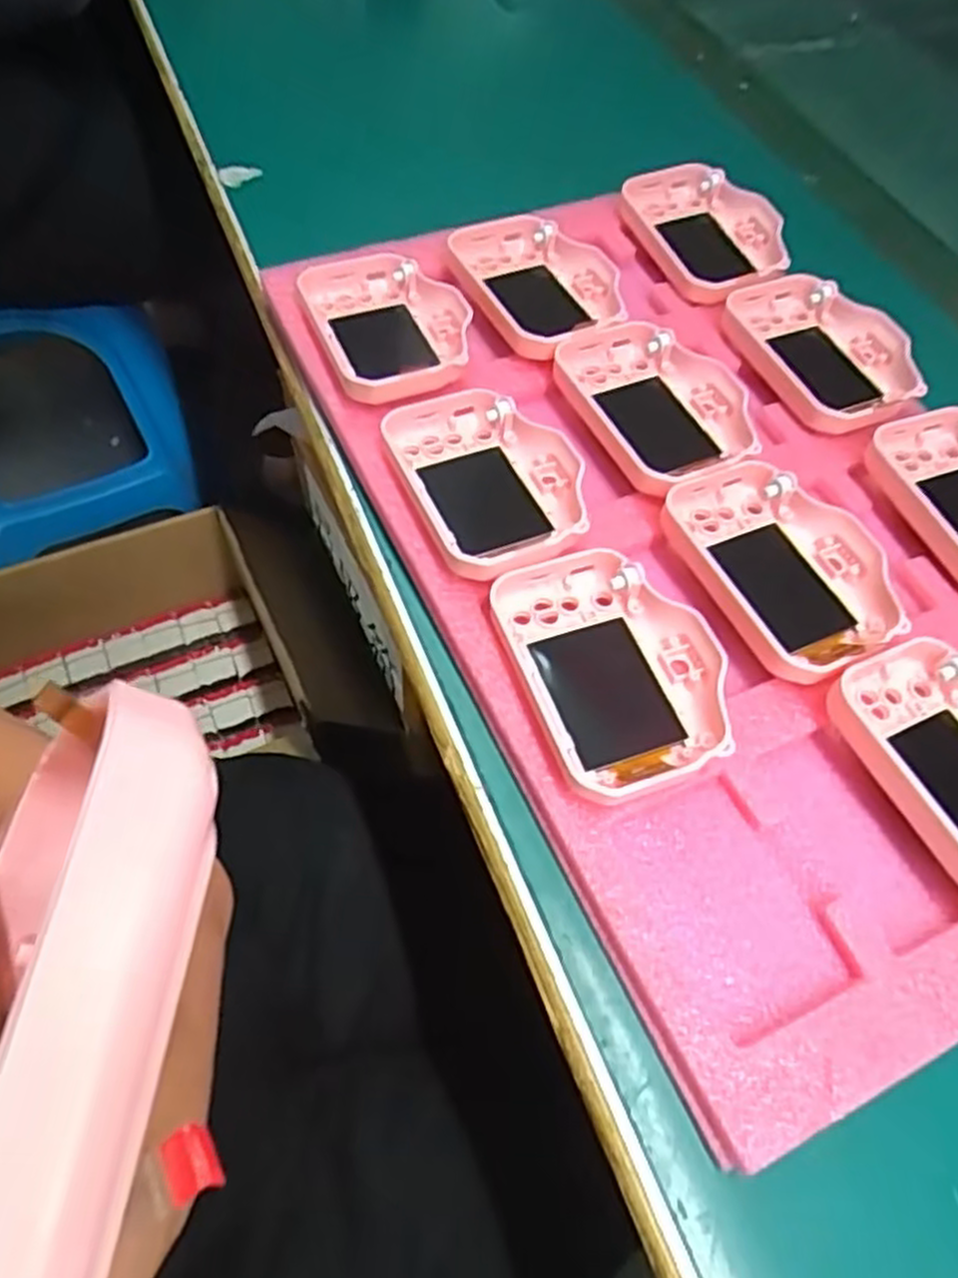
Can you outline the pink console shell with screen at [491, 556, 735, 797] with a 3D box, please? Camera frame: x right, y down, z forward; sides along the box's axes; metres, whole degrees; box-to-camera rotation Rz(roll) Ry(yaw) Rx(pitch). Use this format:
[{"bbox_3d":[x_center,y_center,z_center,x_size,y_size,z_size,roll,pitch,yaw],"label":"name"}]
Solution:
[{"bbox_3d":[0.043,0.008,0.254,0.060,0.014,0.081,-16,61,-12],"label":"pink console shell with screen"}]

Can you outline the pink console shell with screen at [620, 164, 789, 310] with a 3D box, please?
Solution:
[{"bbox_3d":[0.108,-0.190,0.376,0.057,0.021,0.084,-17,61,-13],"label":"pink console shell with screen"}]

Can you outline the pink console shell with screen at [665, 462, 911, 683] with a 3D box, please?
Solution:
[{"bbox_3d":[0.106,-0.026,0.277,0.061,0.016,0.084,-19,62,-14],"label":"pink console shell with screen"}]

